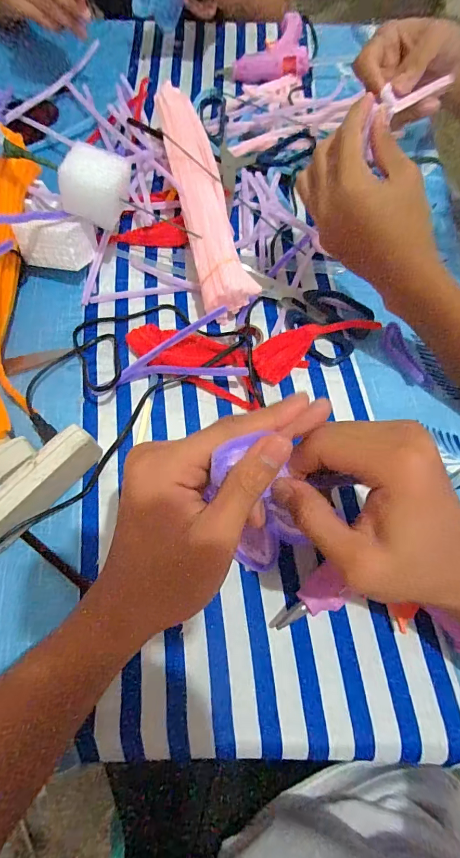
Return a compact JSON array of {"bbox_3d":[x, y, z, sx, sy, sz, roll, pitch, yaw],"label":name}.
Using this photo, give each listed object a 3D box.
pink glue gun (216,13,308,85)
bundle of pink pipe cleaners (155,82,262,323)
[{"bbox_3d":[0.045,-0.523,0.529,0.118,0.030,0.101,-1,69,-1],"label":"pink glue gun"},{"bbox_3d":[-0.032,-0.248,0.412,0.051,0.050,0.292,-14,69,-5],"label":"bundle of pink pipe cleaners"}]

